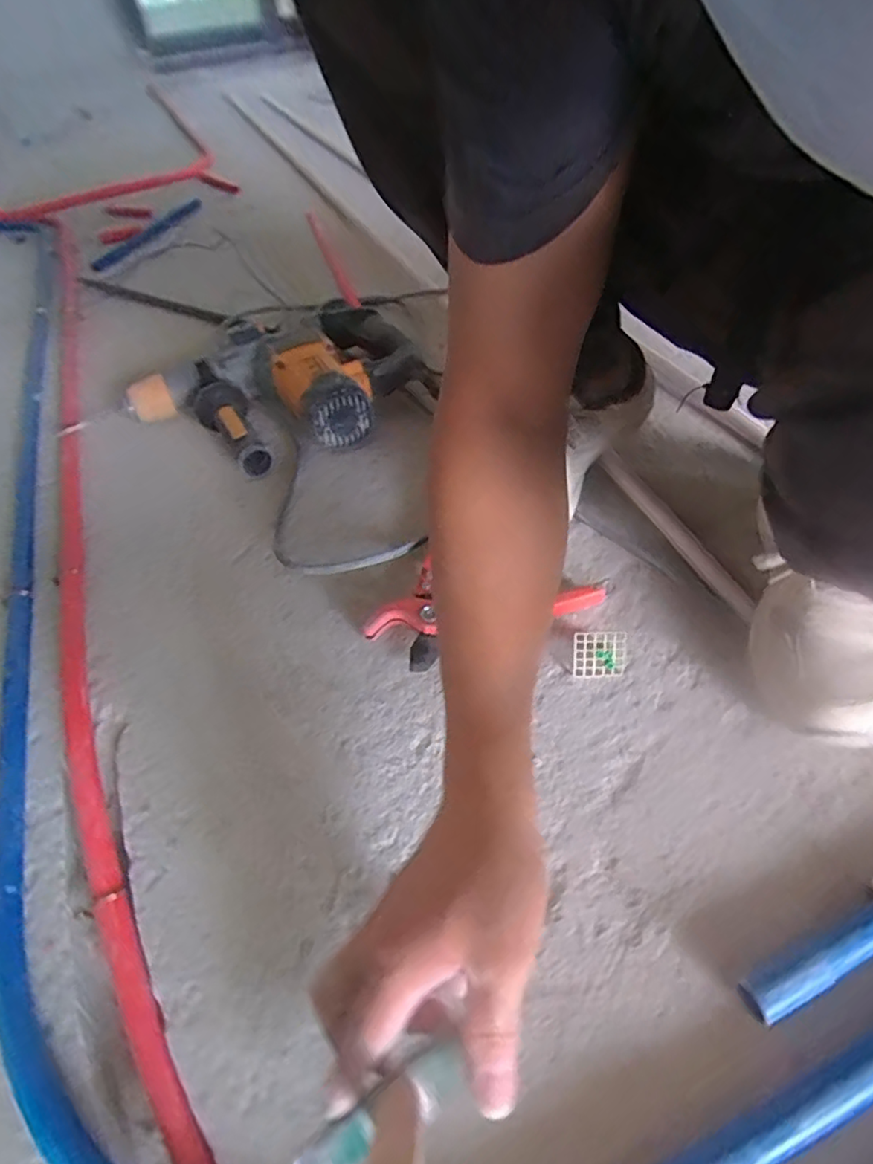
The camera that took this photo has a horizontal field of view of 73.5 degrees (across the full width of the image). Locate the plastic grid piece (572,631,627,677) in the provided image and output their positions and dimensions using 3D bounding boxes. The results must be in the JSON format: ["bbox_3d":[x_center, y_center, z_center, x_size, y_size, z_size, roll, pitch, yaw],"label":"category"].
[{"bbox_3d":[0.134,0.059,0.480,0.042,0.040,0.005,-1,20,2],"label":"plastic grid piece"}]

